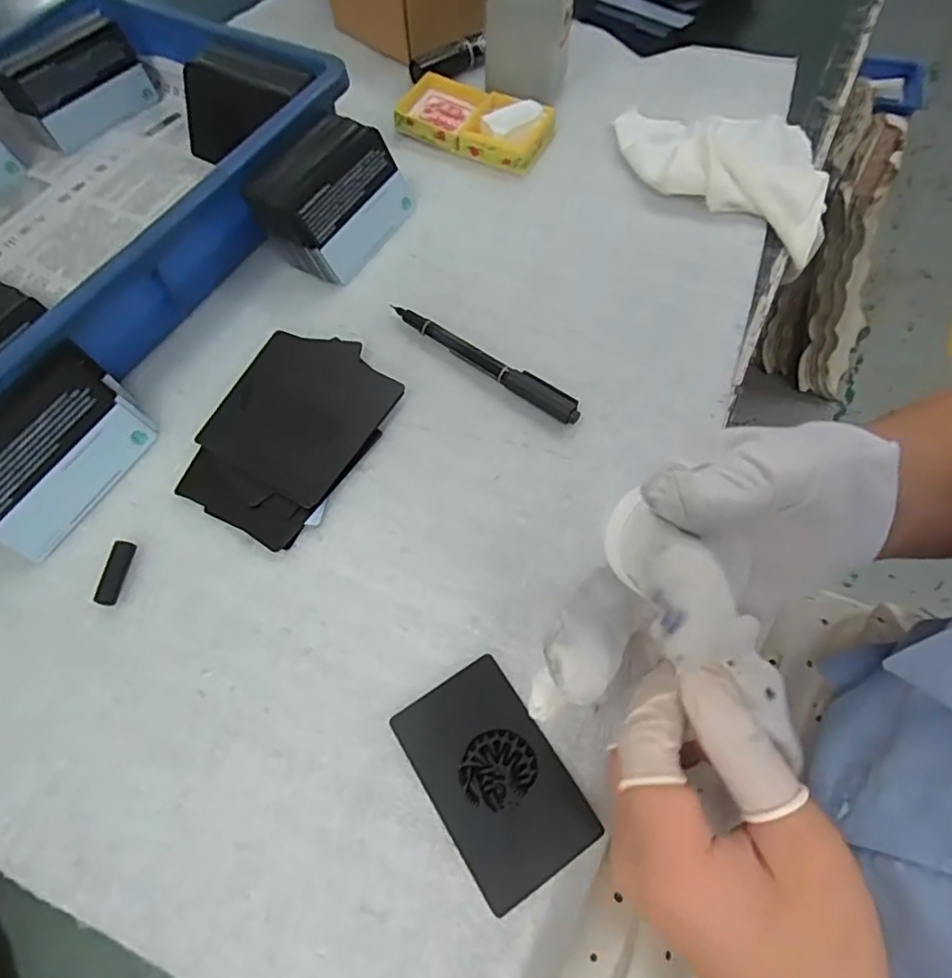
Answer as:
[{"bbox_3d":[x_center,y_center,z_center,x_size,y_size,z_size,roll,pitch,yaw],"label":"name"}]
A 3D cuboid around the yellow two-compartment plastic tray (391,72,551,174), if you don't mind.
[{"bbox_3d":[-0.005,-0.277,0.428,0.121,0.024,0.057,24,68,12],"label":"yellow two-compartment plastic tray"}]

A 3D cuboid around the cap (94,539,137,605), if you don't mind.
[{"bbox_3d":[-0.176,0.041,0.280,0.009,0.008,0.030,8,65,4],"label":"cap"}]

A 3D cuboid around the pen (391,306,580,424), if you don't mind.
[{"bbox_3d":[0.003,-0.073,0.333,0.129,0.009,0.017,31,69,14],"label":"pen"}]

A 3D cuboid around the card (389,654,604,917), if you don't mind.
[{"bbox_3d":[0.007,0.120,0.242,0.053,0.004,0.084,-30,66,-16],"label":"card"}]

